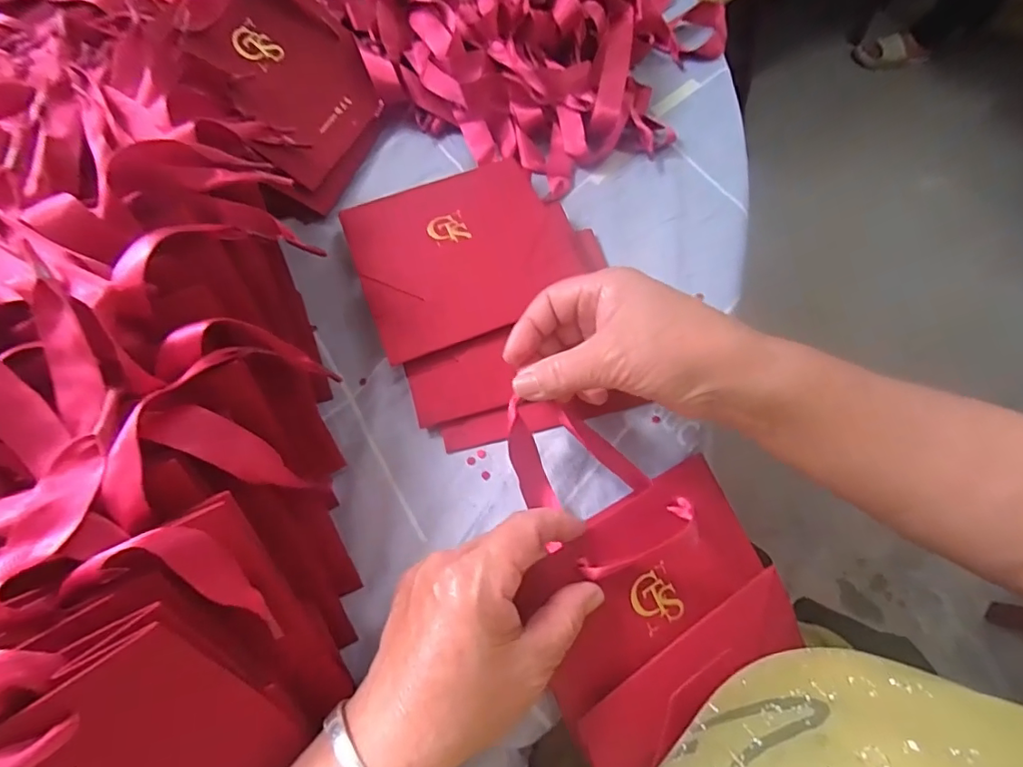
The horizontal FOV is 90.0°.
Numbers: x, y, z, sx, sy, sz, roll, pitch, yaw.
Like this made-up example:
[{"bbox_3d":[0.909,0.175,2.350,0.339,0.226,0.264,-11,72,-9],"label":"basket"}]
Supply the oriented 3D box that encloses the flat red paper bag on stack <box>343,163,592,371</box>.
[{"bbox_3d":[-0.031,-0.097,0.351,0.148,0.014,0.141,-21,66,-8],"label":"flat red paper bag on stack"}]

